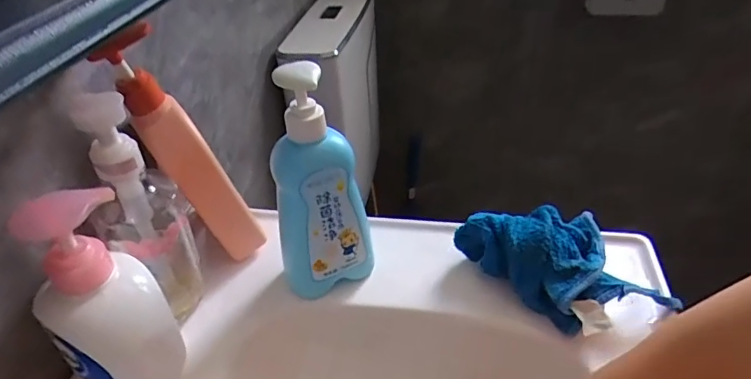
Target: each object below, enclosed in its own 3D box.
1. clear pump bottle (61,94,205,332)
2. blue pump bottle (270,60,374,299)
[{"bbox_3d":[-0.187,0.018,0.397,0.052,0.199,0.067,28,47,35],"label":"clear pump bottle"},{"bbox_3d":[-0.048,0.000,0.415,0.078,0.206,0.040,-10,37,-8],"label":"blue pump bottle"}]

